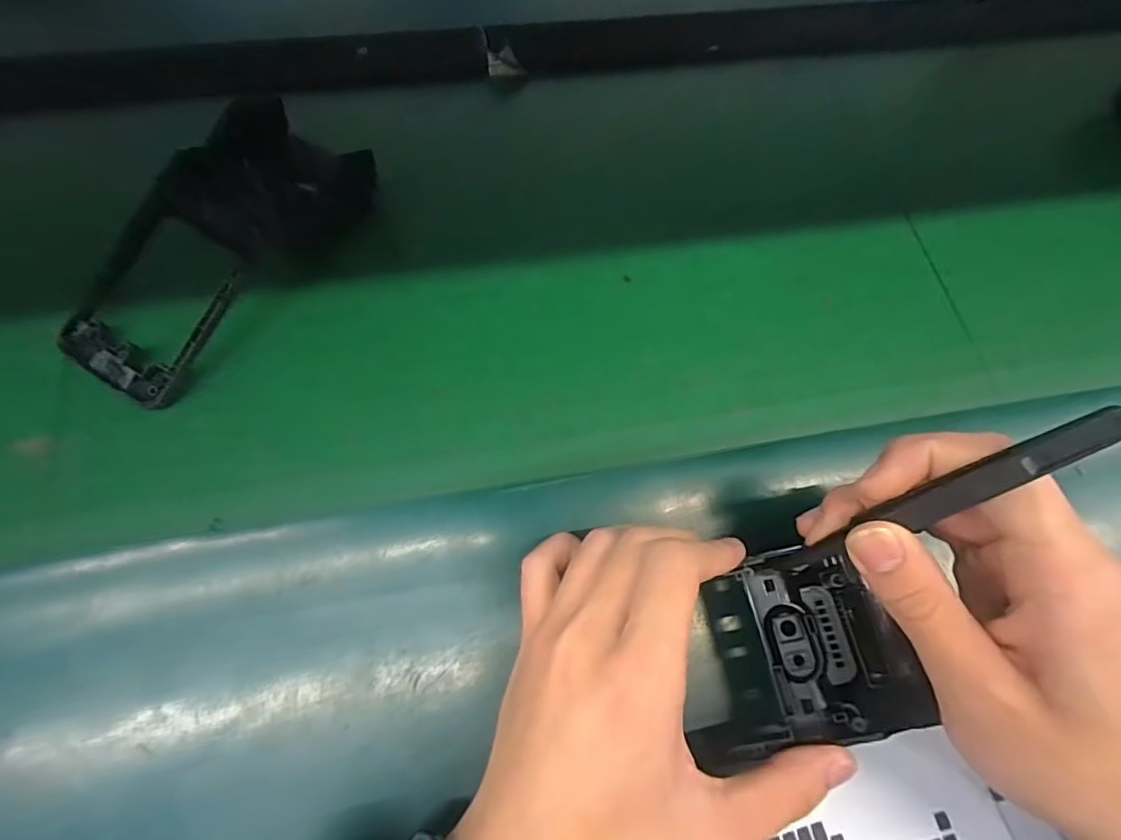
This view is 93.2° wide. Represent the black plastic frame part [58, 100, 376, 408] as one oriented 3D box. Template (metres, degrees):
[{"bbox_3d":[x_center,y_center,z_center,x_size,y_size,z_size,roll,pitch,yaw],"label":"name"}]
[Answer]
[{"bbox_3d":[-0.184,-0.096,0.285,0.077,0.043,0.177,34,70,10],"label":"black plastic frame part"}]

